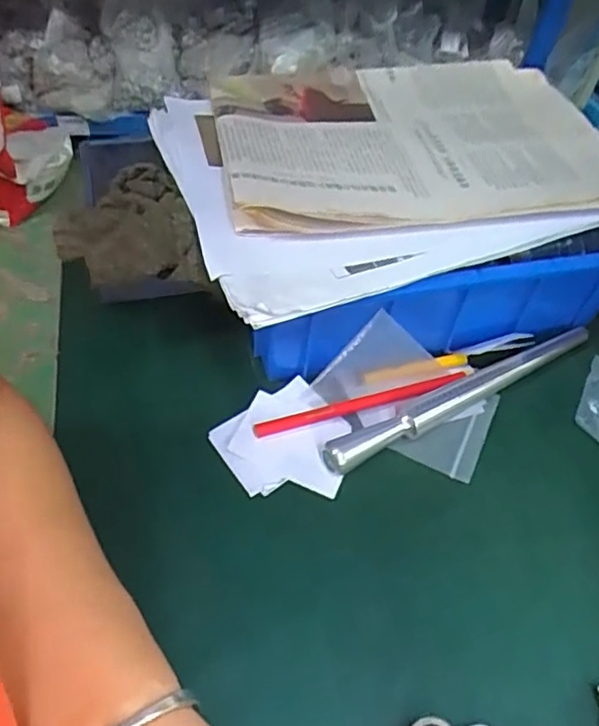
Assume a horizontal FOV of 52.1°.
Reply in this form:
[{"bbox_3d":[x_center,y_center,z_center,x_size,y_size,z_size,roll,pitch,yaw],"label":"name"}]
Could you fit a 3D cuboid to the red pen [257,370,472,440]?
[{"bbox_3d":[0.043,0.026,0.413,0.151,0.005,0.012,-14,52,-15],"label":"red pen"}]

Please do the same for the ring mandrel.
[{"bbox_3d":[0.118,0.019,0.423,0.232,0.017,0.019,-22,55,-21],"label":"ring mandrel"}]

